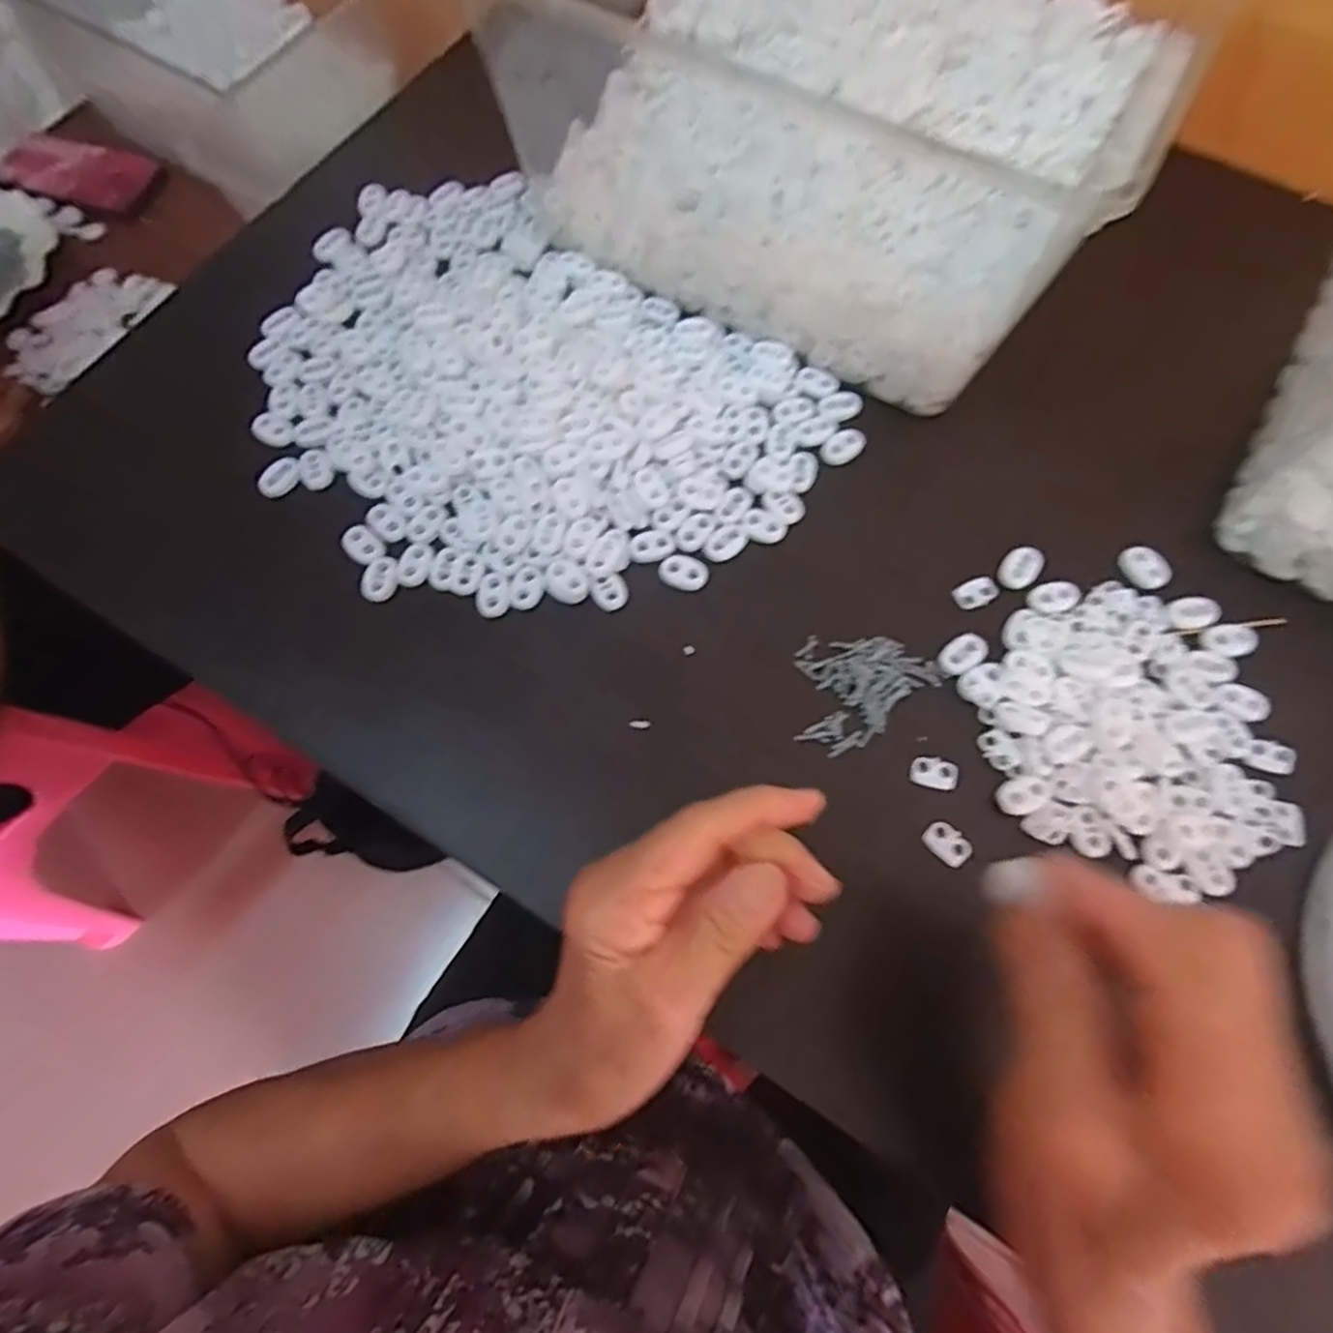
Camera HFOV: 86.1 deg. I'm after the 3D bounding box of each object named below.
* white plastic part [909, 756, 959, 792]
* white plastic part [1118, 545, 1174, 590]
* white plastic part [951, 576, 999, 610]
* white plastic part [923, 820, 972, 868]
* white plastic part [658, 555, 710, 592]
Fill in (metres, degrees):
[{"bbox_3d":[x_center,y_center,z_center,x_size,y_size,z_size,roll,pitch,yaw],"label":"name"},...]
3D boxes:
[{"bbox_3d":[0.121,0.048,0.321,0.021,0.004,0.014,13,72,5],"label":"white plastic part"},{"bbox_3d":[0.236,-0.049,0.351,0.018,0.005,0.024,-26,73,-8],"label":"white plastic part"},{"bbox_3d":[0.152,-0.036,0.350,0.021,0.004,0.014,-29,74,-9],"label":"white plastic part"},{"bbox_3d":[0.123,0.077,0.310,0.020,0.004,0.014,42,77,13],"label":"white plastic part"},{"bbox_3d":[0.009,-0.047,0.350,0.024,0.004,0.019,16,72,6],"label":"white plastic part"}]

